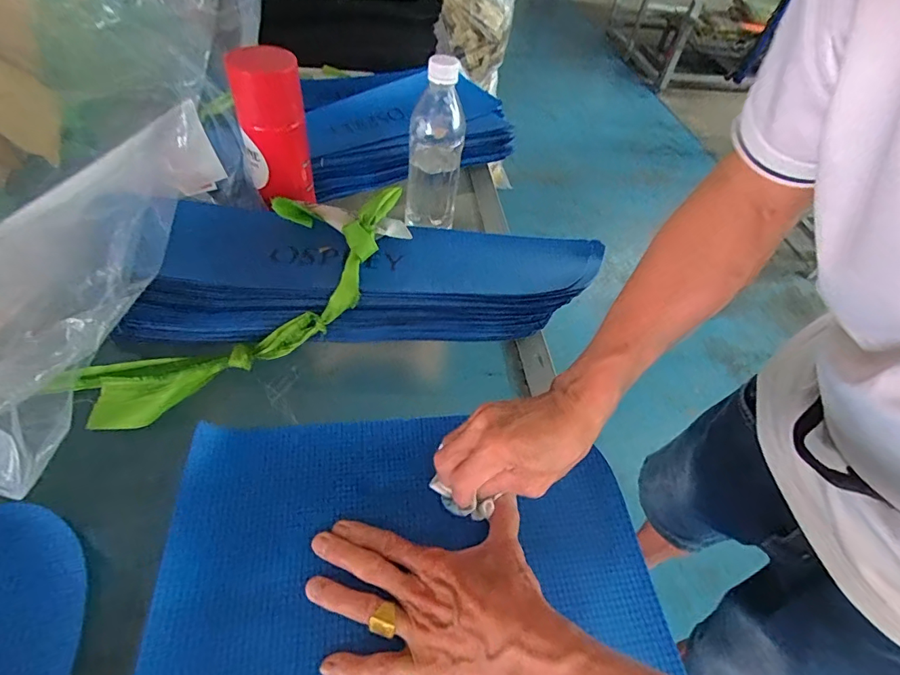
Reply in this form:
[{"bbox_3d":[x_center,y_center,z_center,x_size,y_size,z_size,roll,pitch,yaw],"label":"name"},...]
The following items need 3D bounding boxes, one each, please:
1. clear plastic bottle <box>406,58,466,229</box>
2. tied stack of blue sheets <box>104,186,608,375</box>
[{"bbox_3d":[-0.017,-0.215,0.514,0.058,0.185,0.062,3,50,-4],"label":"clear plastic bottle"},{"bbox_3d":[-0.075,-0.064,0.466,0.464,0.092,0.149,-3,51,-9],"label":"tied stack of blue sheets"}]

